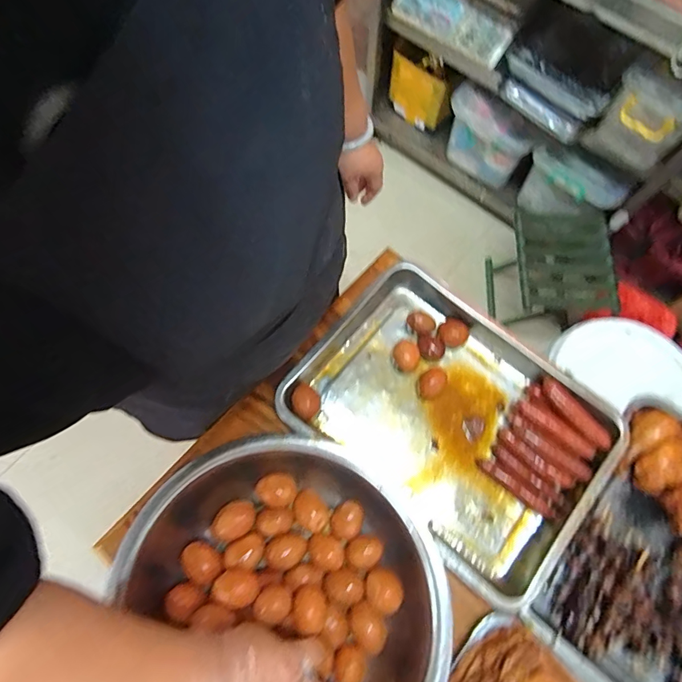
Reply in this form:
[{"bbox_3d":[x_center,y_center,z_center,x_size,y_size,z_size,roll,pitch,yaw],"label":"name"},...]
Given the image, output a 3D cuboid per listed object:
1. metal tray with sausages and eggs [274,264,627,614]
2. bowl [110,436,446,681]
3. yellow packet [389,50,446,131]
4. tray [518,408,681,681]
[{"bbox_3d":[0.143,0.105,0.587,0.398,0.055,0.285,38,75,12],"label":"metal tray with sausages and eggs"},{"bbox_3d":[-0.067,0.291,0.486,0.305,0.102,0.331,0,71,0],"label":"bowl"},{"bbox_3d":[0.254,-0.819,1.451,0.038,0.167,0.227,-42,76,-13],"label":"yellow packet"},{"bbox_3d":[0.414,0.273,0.521,0.250,0.070,0.361,33,74,11],"label":"tray"}]

